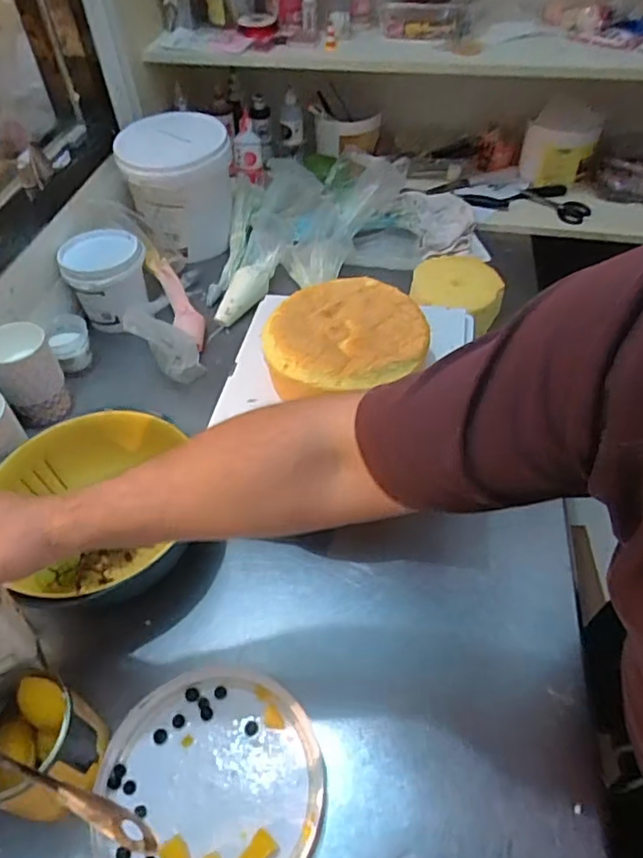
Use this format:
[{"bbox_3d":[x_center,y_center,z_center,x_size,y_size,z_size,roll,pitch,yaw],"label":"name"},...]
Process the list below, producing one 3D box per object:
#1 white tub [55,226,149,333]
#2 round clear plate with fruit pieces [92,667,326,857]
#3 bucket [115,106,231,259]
[{"bbox_3d":[-0.358,-0.256,0.981,0.129,0.121,0.124,-1,49,2],"label":"white tub"},{"bbox_3d":[-0.102,0.328,0.539,0.198,0.014,0.206,-1,49,2],"label":"round clear plate with fruit pieces"},{"bbox_3d":[-0.273,-0.463,1.125,0.191,0.216,0.185,-1,49,2],"label":"bucket"}]

